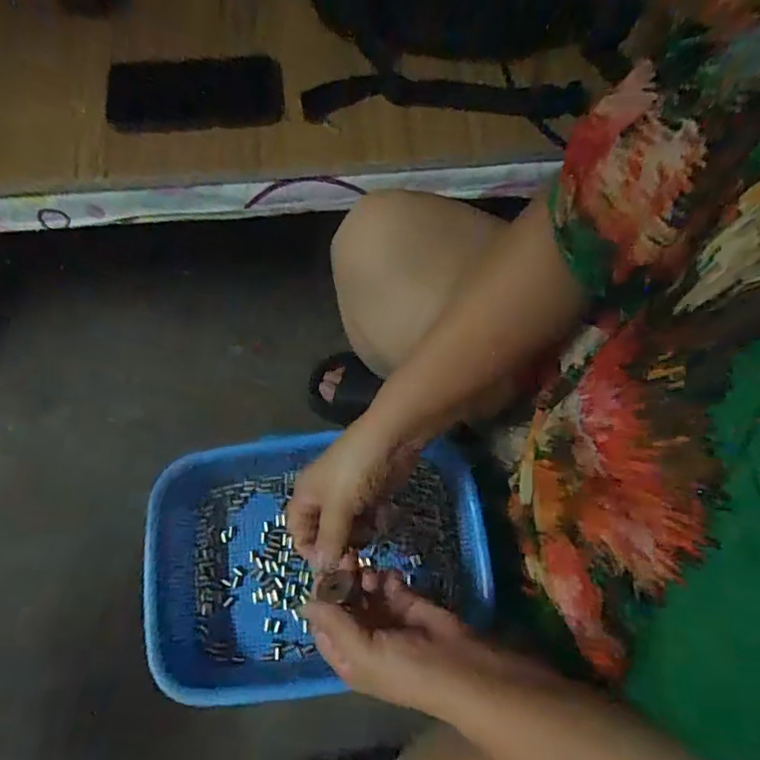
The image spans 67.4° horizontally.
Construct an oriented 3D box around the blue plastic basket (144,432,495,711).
[{"bbox_3d":[-0.060,0.160,0.515,0.290,0.074,0.205,-10,70,-2],"label":"blue plastic basket"}]

